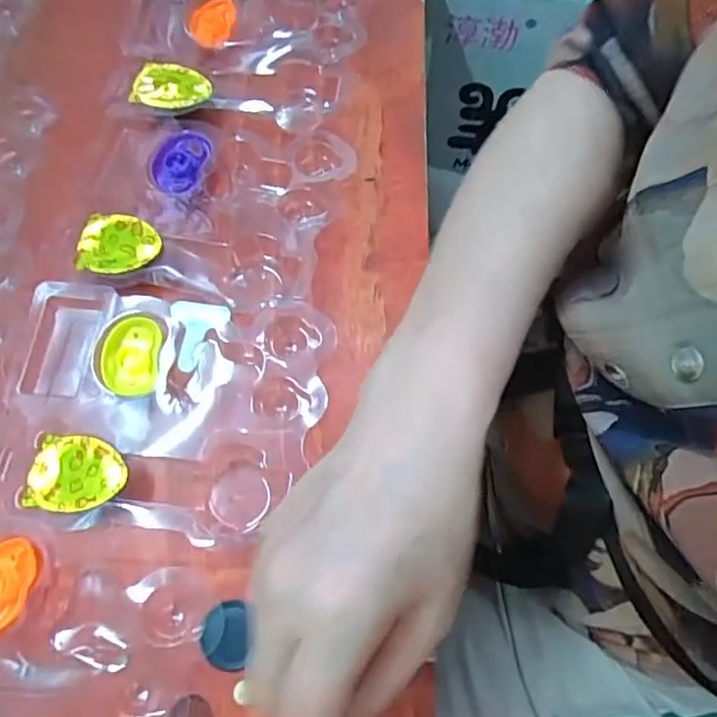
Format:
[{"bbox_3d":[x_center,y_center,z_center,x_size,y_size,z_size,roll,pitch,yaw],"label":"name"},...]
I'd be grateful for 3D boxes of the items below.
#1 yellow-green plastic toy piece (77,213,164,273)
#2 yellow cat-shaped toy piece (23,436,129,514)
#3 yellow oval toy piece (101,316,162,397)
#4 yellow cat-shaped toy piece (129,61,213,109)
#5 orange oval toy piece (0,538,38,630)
[{"bbox_3d":[-0.146,-0.070,0.360,0.050,0.004,0.039,10,69,2],"label":"yellow-green plastic toy piece"},{"bbox_3d":[-0.147,0.061,0.314,0.050,0.010,0.038,8,69,1],"label":"yellow cat-shaped toy piece"},{"bbox_3d":[-0.131,-0.001,0.341,0.031,0.010,0.045,1,69,-2],"label":"yellow oval toy piece"},{"bbox_3d":[-0.126,-0.186,0.406,0.055,0.009,0.038,15,69,3],"label":"yellow cat-shaped toy piece"},{"bbox_3d":[-0.180,0.114,0.299,0.030,0.005,0.044,3,69,-1],"label":"orange oval toy piece"}]

